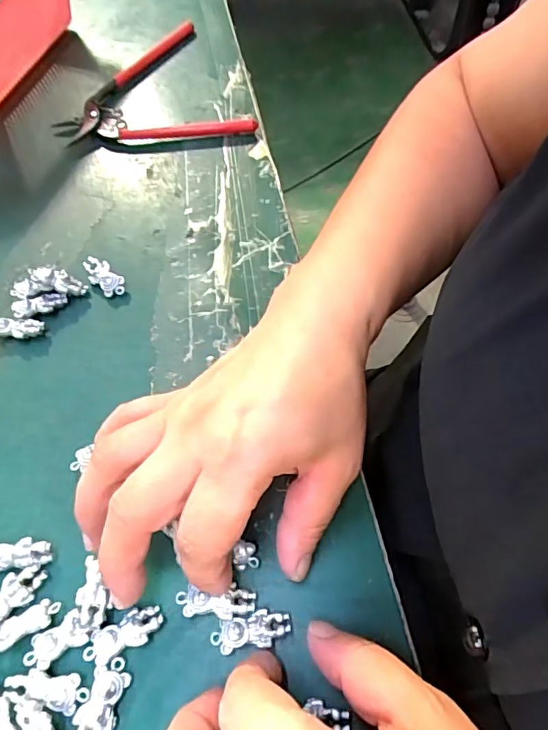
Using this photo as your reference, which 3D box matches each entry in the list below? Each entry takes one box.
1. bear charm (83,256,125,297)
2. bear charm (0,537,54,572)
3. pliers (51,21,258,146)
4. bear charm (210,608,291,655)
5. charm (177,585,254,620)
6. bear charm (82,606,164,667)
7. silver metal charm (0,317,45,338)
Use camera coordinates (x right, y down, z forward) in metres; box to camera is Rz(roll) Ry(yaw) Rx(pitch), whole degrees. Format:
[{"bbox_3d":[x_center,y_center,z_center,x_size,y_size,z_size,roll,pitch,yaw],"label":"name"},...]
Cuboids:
[{"bbox_3d":[-0.103,-0.054,0.303,0.031,0.008,0.015,40,70,22],"label":"bear charm"},{"bbox_3d":[-0.117,0.086,0.227,0.031,0.011,0.012,-8,61,-1],"label":"bear charm"},{"bbox_3d":[-0.093,-0.232,0.405,0.146,0.012,0.144,-4,61,1],"label":"pliers"},{"bbox_3d":[-0.010,0.110,0.208,0.032,0.009,0.013,-9,61,-2],"label":"bear charm"},{"bbox_3d":[-0.025,0.101,0.214,0.033,0.004,0.012,-3,61,5],"label":"charm"},{"bbox_3d":[-0.063,0.112,0.209,0.032,0.006,0.013,-26,63,-11],"label":"bear charm"},{"bbox_3d":[-0.147,-0.021,0.288,0.029,0.008,0.013,5,62,6],"label":"silver metal charm"}]

